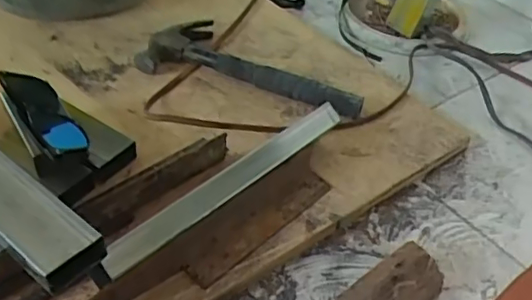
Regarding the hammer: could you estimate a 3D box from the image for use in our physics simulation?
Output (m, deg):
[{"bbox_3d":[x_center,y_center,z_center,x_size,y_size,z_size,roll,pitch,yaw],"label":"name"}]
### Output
[{"bbox_3d":[-0.010,-0.109,0.723,0.281,0.031,0.120,16,43,9],"label":"hammer"}]

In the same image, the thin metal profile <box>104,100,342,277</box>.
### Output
[{"bbox_3d":[-0.026,0.026,0.526,0.022,0.027,0.289,34,49,27],"label":"thin metal profile"}]

